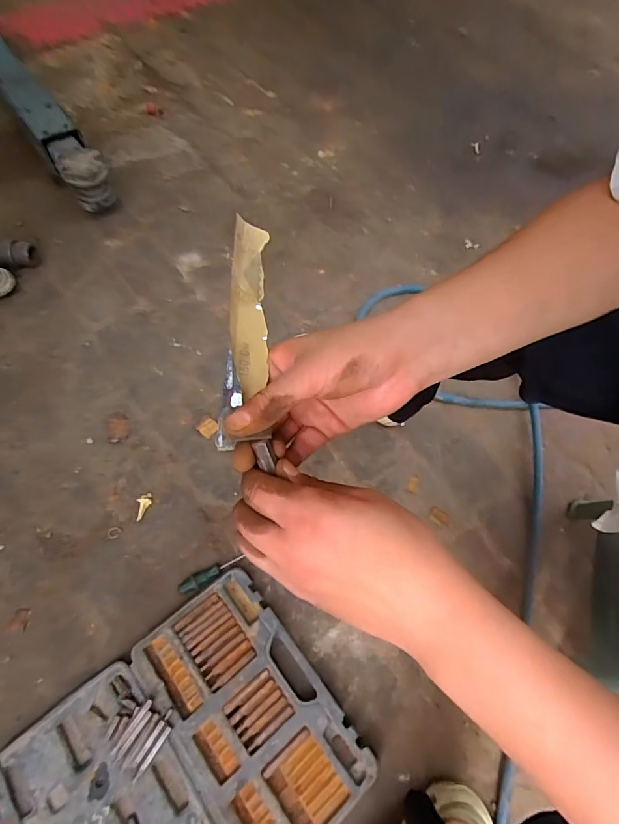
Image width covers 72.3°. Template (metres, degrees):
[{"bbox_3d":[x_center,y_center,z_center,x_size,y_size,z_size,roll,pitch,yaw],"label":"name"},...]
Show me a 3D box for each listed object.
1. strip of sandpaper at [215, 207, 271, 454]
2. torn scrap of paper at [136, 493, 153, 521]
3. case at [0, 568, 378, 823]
[{"bbox_3d":[-0.041,-0.058,0.283,0.029,0.007,0.171,14,64,-31],"label":"strip of sandpaper"},{"bbox_3d":[-0.286,0.164,0.733,0.025,0.004,0.044,-7,64,-8],"label":"torn scrap of paper"},{"bbox_3d":[-0.162,0.470,0.562,0.387,0.029,0.333,-35,70,-19],"label":"case"}]

